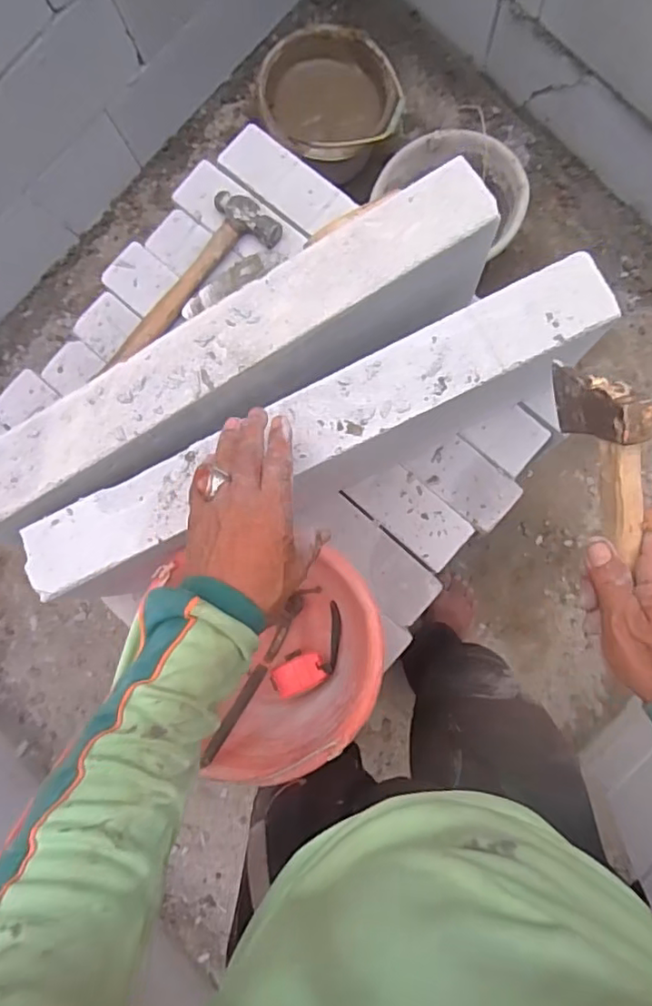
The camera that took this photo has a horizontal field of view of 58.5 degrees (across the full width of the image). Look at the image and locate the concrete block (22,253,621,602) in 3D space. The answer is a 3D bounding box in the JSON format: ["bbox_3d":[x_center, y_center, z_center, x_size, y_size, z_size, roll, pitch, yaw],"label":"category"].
[{"bbox_3d":[-0.009,-0.059,0.621,0.582,0.203,0.085,-26,86,-2],"label":"concrete block"}]

